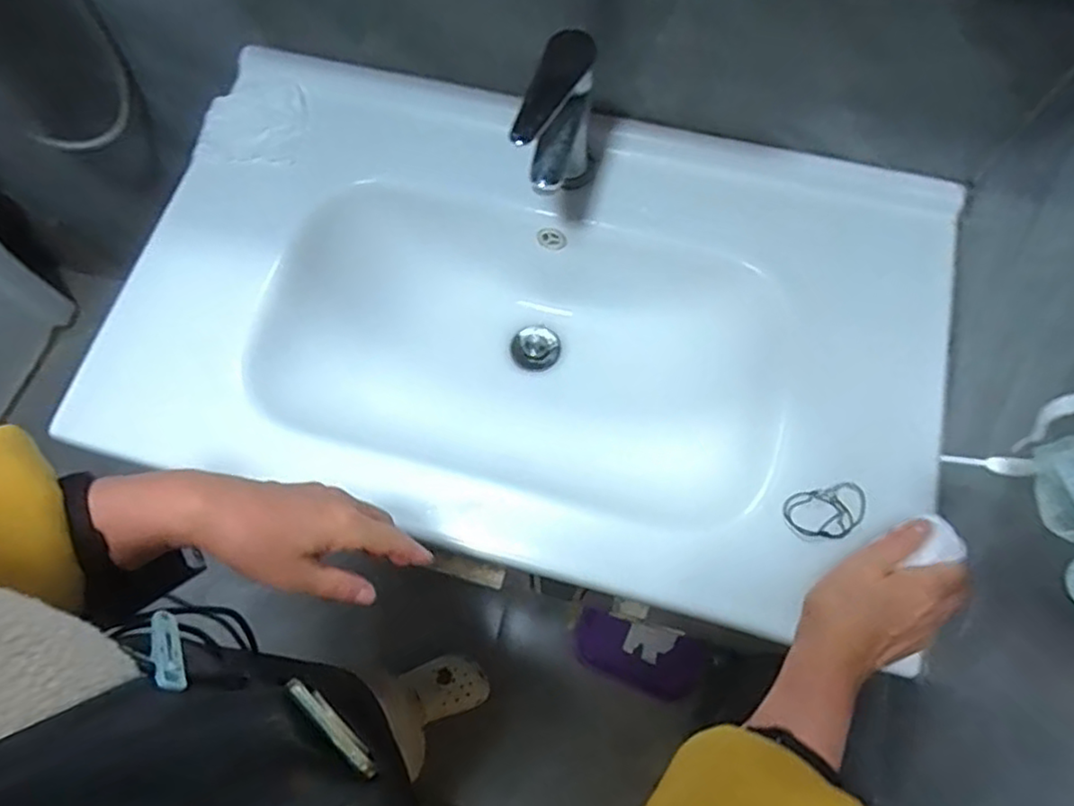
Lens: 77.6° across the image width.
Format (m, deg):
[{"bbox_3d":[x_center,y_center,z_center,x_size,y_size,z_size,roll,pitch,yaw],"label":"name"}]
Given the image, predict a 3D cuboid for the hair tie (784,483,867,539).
[{"bbox_3d":[0.248,0.094,0.571,0.068,0.008,0.043,-10,70,-2],"label":"hair tie"}]

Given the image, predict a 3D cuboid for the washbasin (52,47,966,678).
[{"bbox_3d":[-0.014,-0.071,0.696,0.765,0.149,0.467,11,71,5],"label":"washbasin"}]

